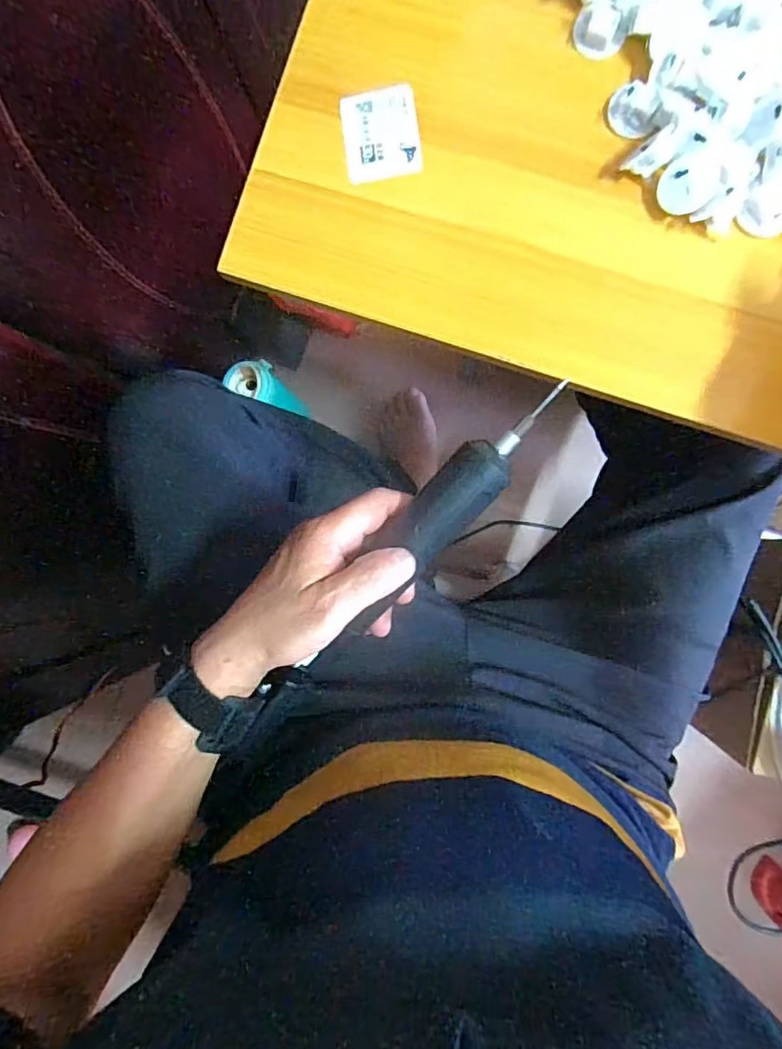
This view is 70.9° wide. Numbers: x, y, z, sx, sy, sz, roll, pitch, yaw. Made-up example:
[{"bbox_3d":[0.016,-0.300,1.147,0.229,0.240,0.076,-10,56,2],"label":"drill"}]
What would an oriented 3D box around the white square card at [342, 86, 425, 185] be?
[{"bbox_3d":[-0.007,-0.265,0.372,0.050,0.004,0.057,-8,95,1],"label":"white square card"}]

